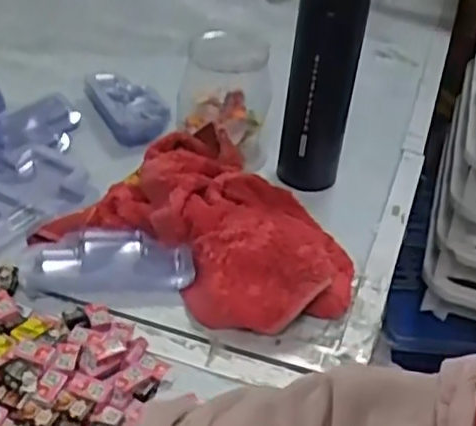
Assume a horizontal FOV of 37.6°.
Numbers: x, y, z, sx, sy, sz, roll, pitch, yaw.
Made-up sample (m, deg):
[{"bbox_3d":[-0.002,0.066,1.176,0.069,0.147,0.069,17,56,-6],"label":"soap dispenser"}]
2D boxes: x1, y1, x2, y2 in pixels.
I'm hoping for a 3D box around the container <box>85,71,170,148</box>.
[{"bbox_3d":[-0.129,-0.121,0.792,0.066,0.034,0.107,-17,45,-28],"label":"container"}]

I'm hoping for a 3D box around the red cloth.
[{"bbox_3d":[-0.016,0.009,0.615,0.255,0.052,0.183,24,41,20],"label":"red cloth"}]

